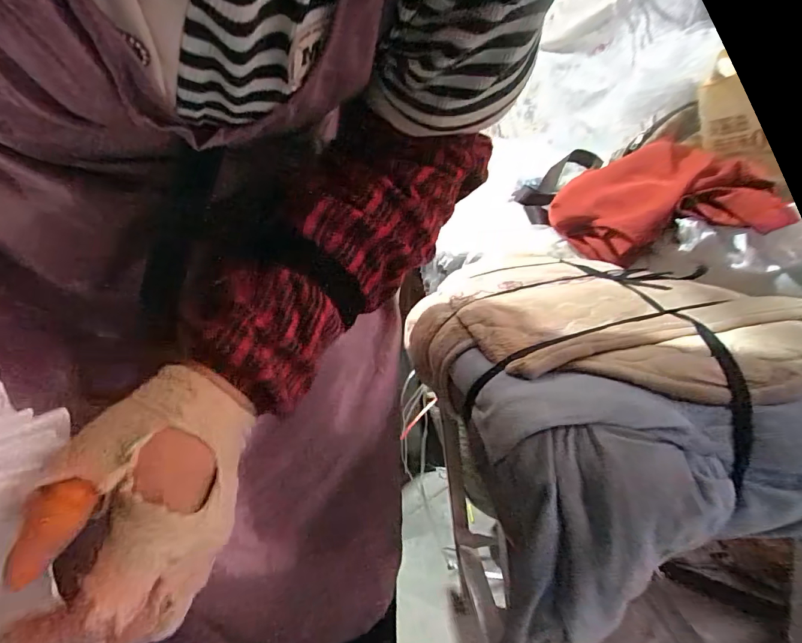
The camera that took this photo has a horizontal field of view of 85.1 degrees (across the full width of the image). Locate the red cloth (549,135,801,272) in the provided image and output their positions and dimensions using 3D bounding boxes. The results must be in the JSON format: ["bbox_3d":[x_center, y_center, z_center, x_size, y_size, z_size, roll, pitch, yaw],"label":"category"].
[{"bbox_3d":[0.342,-0.161,0.596,0.262,0.133,0.166,-2,16,20],"label":"red cloth"}]

